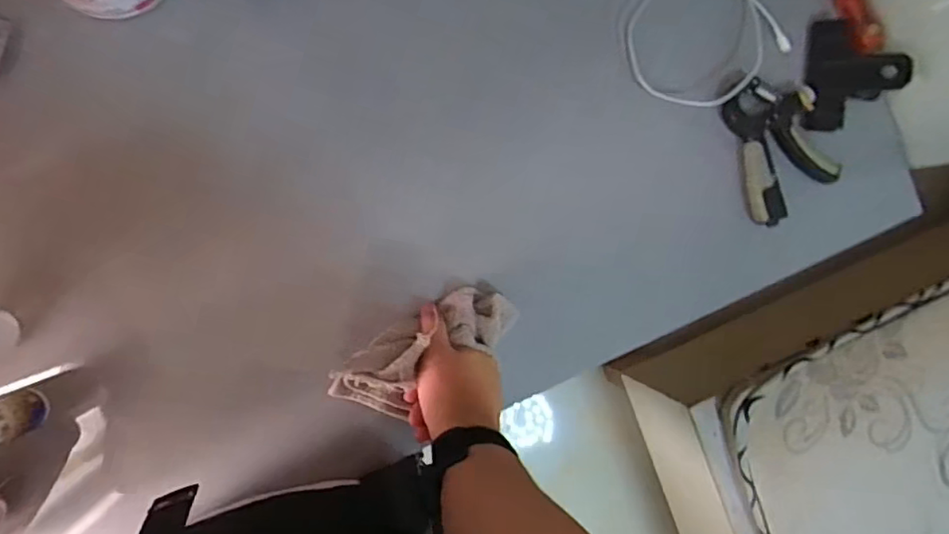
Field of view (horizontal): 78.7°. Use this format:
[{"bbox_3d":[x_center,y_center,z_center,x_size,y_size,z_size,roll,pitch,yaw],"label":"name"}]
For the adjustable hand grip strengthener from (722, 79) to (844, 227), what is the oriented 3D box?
[{"bbox_3d":[0.332,-0.128,0.618,0.101,0.021,0.145,-18,94,-9],"label":"adjustable hand grip strengthener"}]

